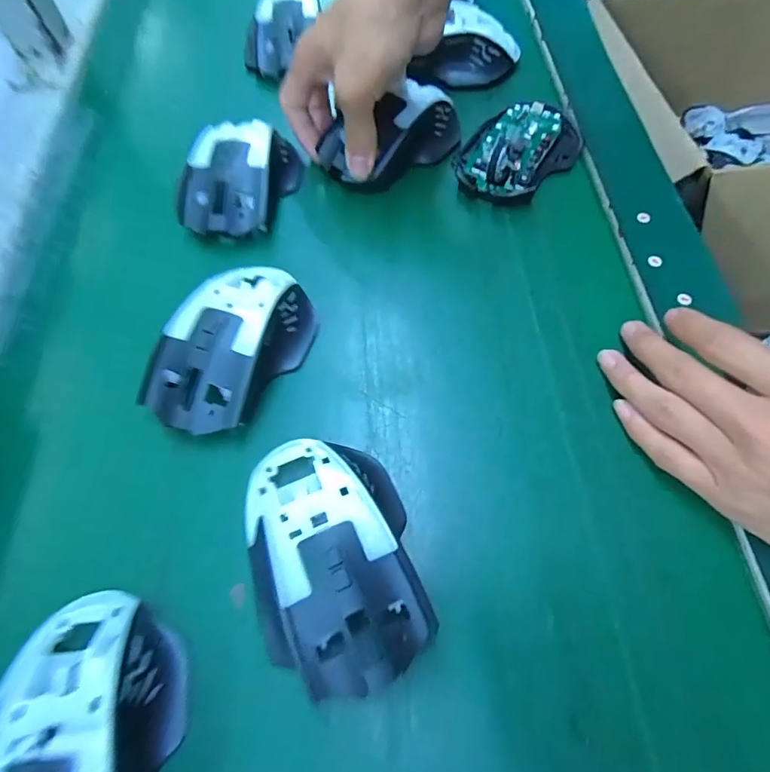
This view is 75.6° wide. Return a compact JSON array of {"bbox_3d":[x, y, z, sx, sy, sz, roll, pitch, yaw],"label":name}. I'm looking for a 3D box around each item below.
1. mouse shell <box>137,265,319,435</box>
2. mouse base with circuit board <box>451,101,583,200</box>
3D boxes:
[{"bbox_3d":[-0.081,-0.027,0.278,0.075,0.036,0.114,17,64,10],"label":"mouse shell"},{"bbox_3d":[0.099,-0.178,0.361,0.075,0.023,0.107,26,66,14],"label":"mouse base with circuit board"}]

